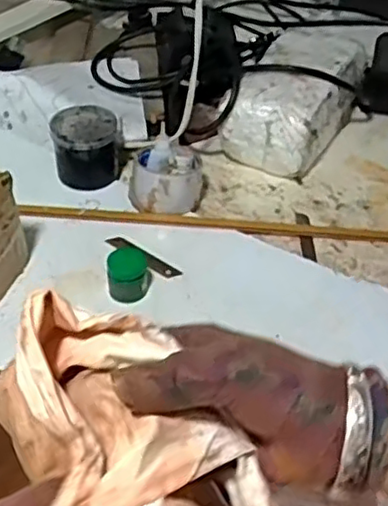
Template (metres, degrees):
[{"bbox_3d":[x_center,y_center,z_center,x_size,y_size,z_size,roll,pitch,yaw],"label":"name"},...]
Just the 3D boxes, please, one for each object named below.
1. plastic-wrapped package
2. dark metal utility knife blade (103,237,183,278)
[{"bbox_3d":[0.141,-0.211,0.918,0.138,0.107,0.249,16,46,16],"label":"plastic-wrapped package"},{"bbox_3d":[-0.058,0.003,0.754,0.100,0.007,0.019,29,48,28],"label":"dark metal utility knife blade"}]

